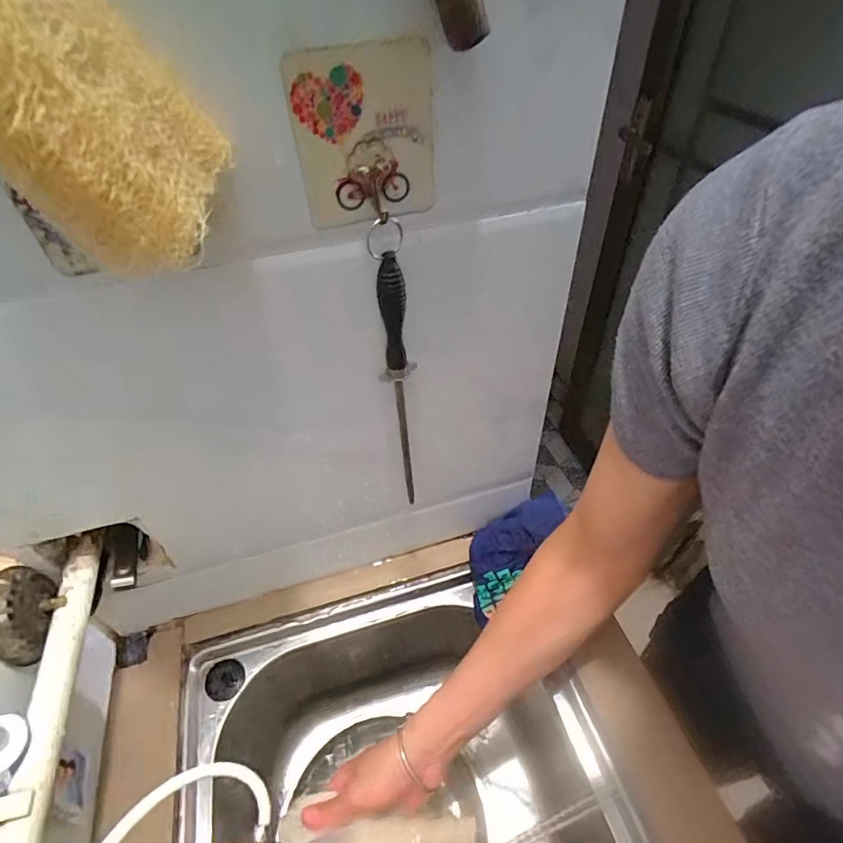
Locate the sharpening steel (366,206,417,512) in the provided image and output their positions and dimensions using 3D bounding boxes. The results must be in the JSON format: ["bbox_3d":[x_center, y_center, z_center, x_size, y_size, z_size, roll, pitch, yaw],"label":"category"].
[{"bbox_3d":[-0.017,-0.028,0.387,0.022,0.263,0.018,5,46,8],"label":"sharpening steel"}]

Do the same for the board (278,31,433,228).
[{"bbox_3d":[-0.030,-0.151,0.267,0.074,0.083,0.010,-10,46,-7],"label":"board"}]

